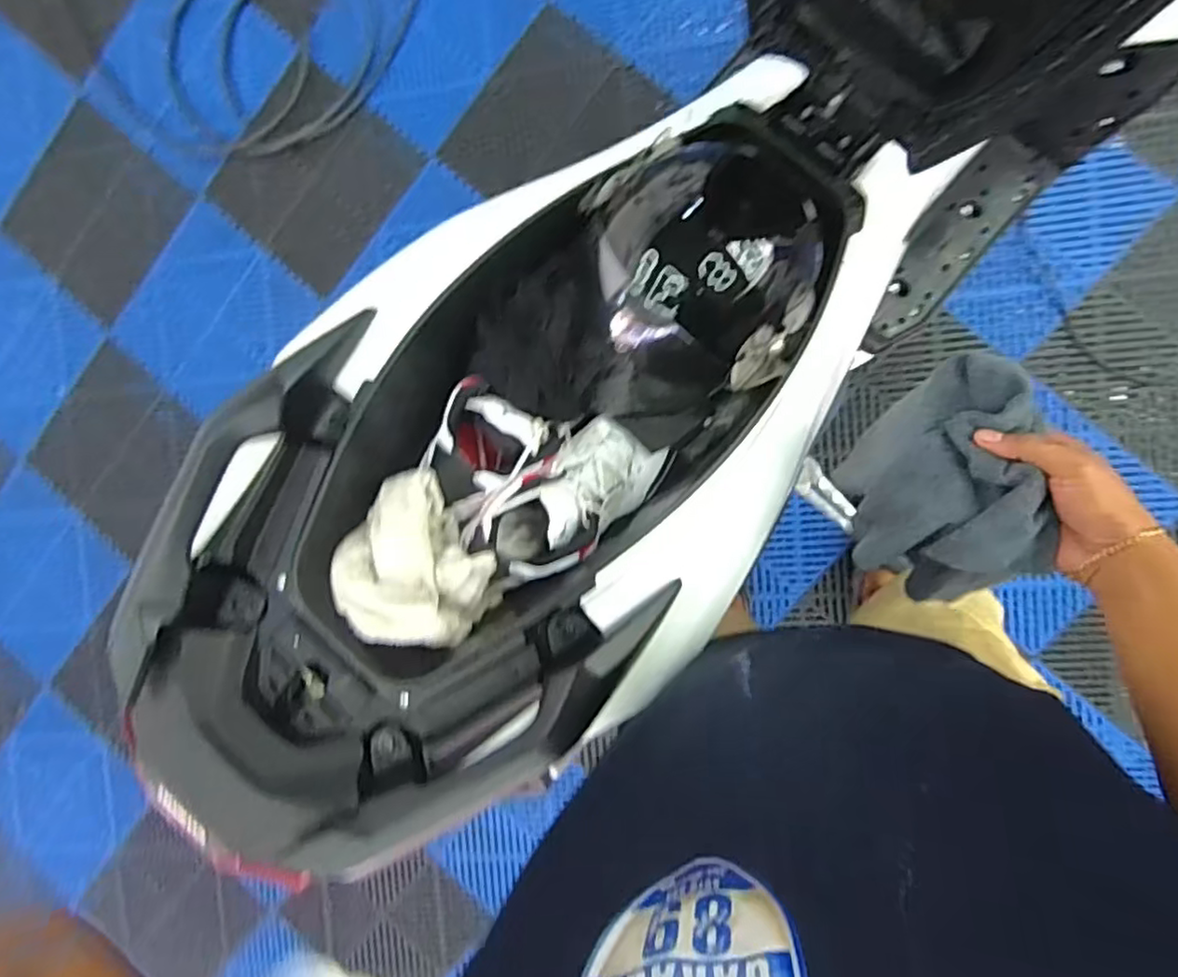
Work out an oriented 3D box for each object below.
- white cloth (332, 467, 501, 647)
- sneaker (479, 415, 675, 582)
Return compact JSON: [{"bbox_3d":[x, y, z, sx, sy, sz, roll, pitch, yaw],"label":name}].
[{"bbox_3d":[-0.165,0.074,0.657,0.145,0.087,0.145,34,98,7],"label":"white cloth"},{"bbox_3d":[-0.015,0.006,0.695,0.231,0.097,0.103,-36,87,-29],"label":"sneaker"}]

